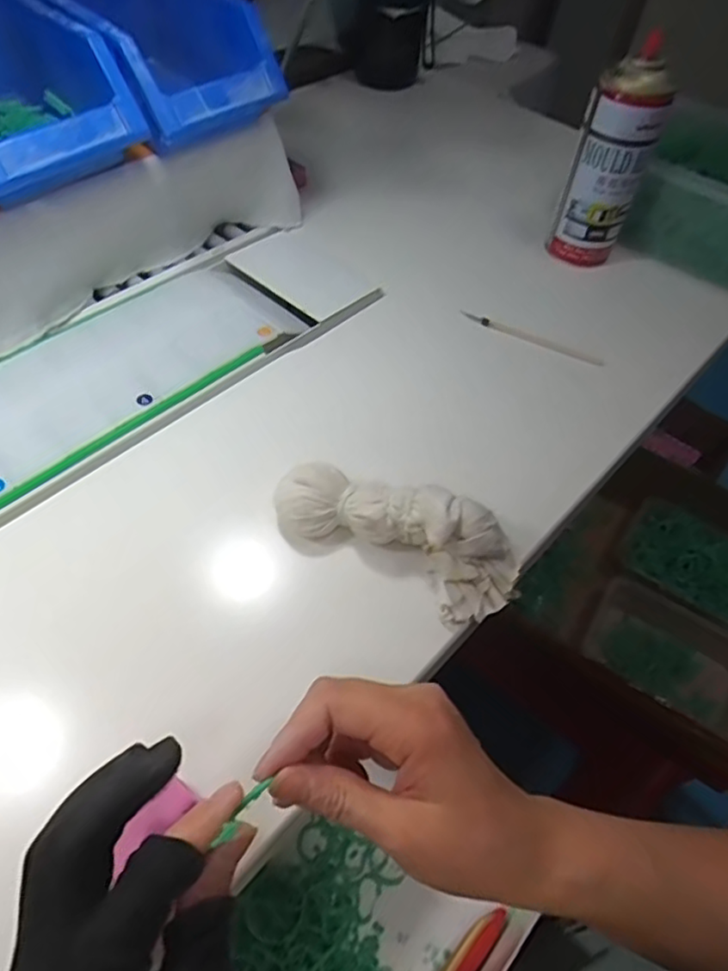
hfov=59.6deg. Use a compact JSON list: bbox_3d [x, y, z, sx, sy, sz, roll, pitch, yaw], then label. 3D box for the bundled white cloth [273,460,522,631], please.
[{"bbox_3d":[0.023,0.021,0.397,0.161,0.046,0.071,27,55,14],"label":"bundled white cloth"}]

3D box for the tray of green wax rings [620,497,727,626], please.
[{"bbox_3d":[0.370,0.087,0.696,0.164,0.032,0.108,34,57,19],"label":"tray of green wax rings"}]

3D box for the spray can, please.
[{"bbox_3d":[0.222,-0.288,0.576,0.056,0.168,0.055,3,53,-4],"label":"spray can"}]

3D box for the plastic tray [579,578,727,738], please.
[{"bbox_3d":[0.316,0.173,0.657,0.166,0.035,0.099,27,68,29],"label":"plastic tray"}]

